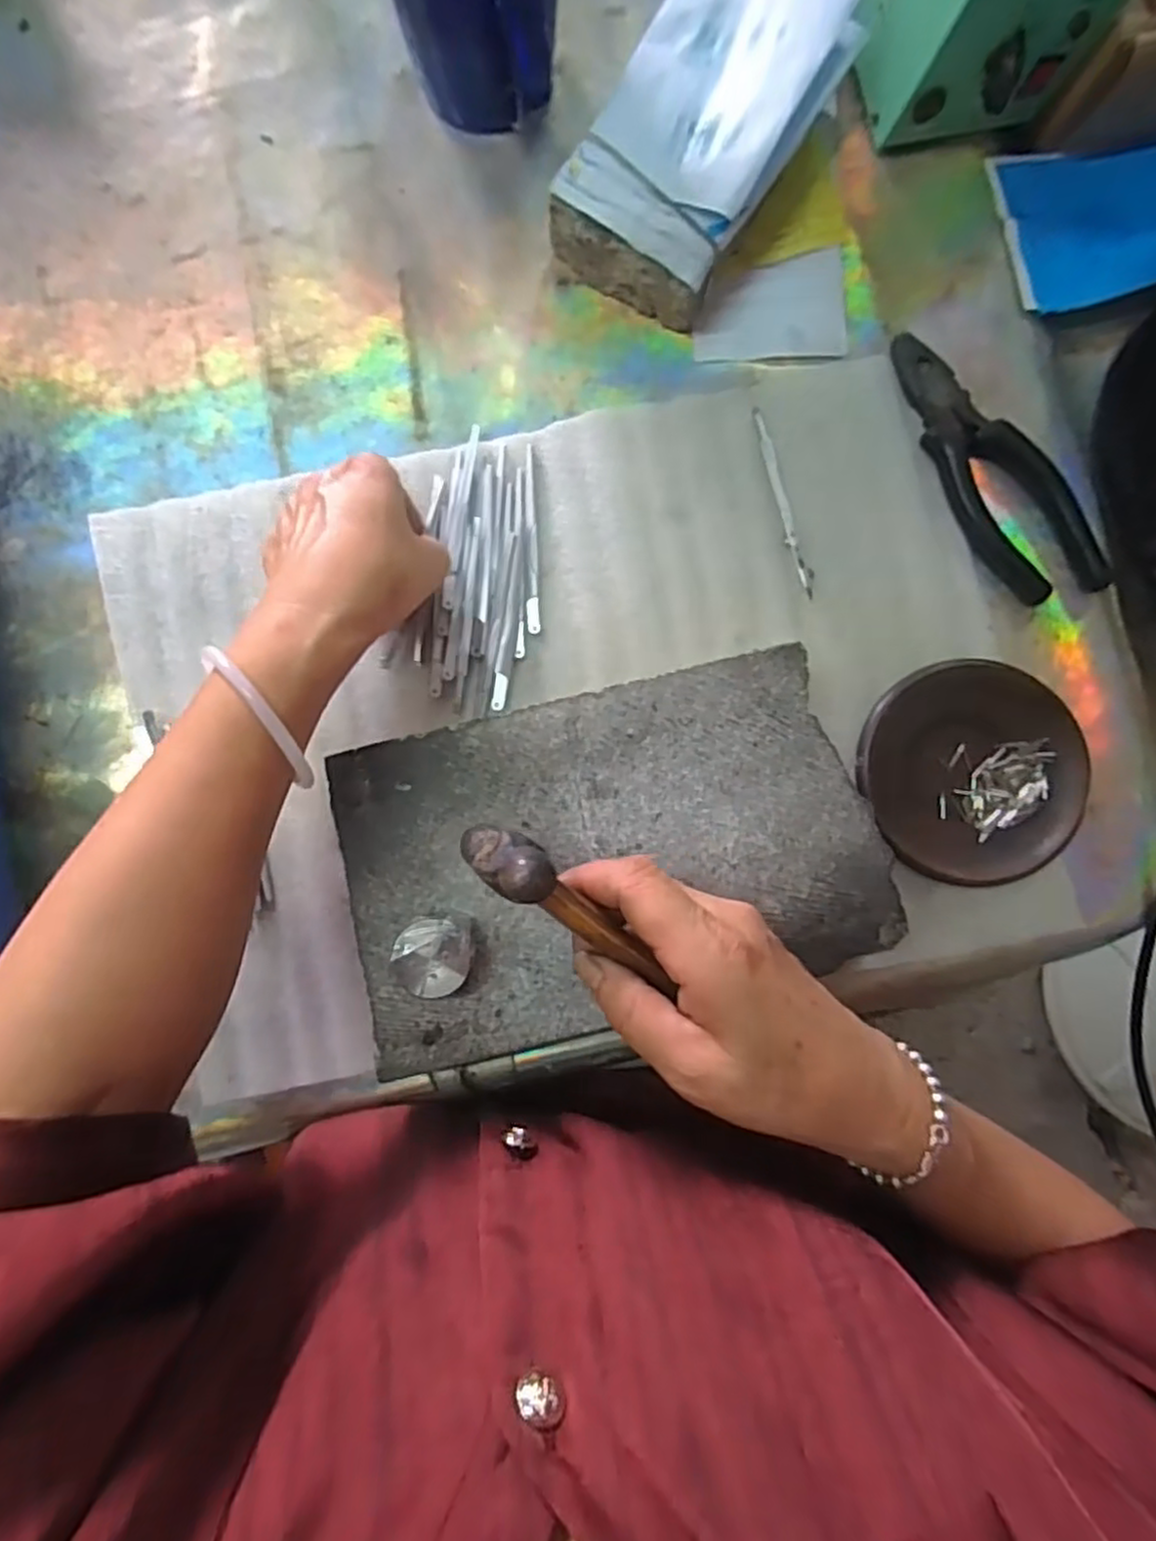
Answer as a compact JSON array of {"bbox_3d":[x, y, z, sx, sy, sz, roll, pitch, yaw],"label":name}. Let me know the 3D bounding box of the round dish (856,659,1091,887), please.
[{"bbox_3d":[0.205,0.000,0.371,0.106,0.017,0.113,0,85,0],"label":"round dish"}]

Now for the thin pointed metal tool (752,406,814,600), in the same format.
[{"bbox_3d":[0.110,-0.145,0.385,0.008,0.004,0.107,-16,85,-1],"label":"thin pointed metal tool"}]

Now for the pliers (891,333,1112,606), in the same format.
[{"bbox_3d":[0.216,-0.158,0.379,0.047,0.018,0.163,-36,86,-3],"label":"pliers"}]

